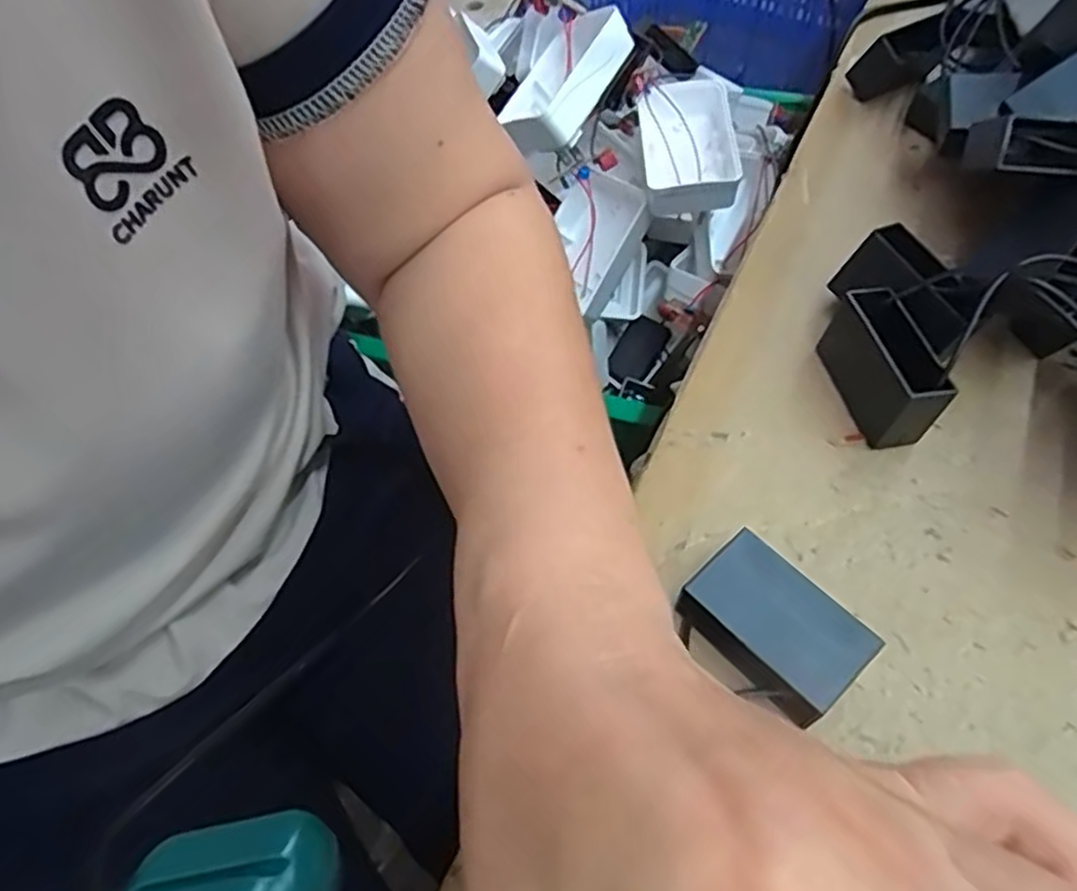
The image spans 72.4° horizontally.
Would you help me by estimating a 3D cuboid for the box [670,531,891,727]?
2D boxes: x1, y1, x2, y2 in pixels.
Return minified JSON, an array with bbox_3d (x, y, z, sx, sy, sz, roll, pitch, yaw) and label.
[{"bbox_3d":[0.066,0.053,0.210,0.032,0.019,0.047,-39,63,-22],"label":"box"}]

